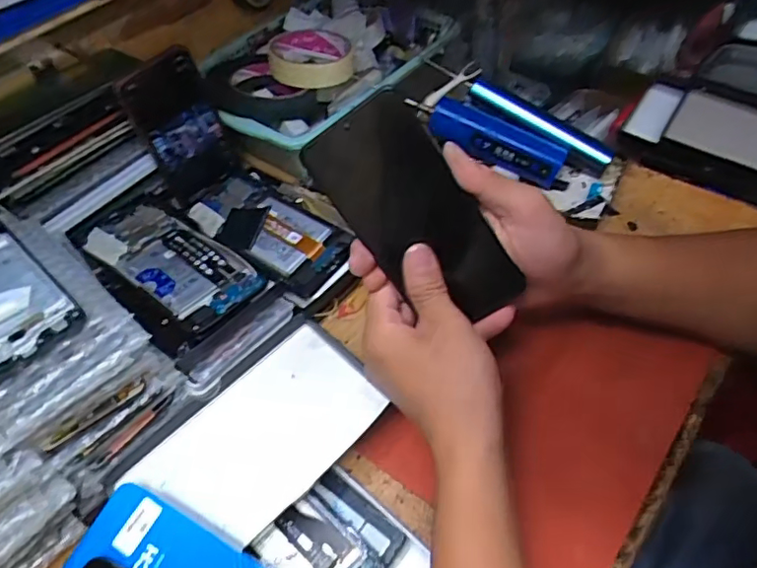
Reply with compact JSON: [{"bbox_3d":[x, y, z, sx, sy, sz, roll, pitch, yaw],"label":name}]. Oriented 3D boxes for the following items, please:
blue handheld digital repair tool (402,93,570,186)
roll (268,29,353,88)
[{"bbox_3d":[0.101,-0.140,0.557,0.155,0.031,0.042,27,57,6],"label":"blue handheld digital repair tool"},{"bbox_3d":[-0.072,-0.238,0.610,0.085,0.025,0.092,-3,51,3],"label":"roll"}]

